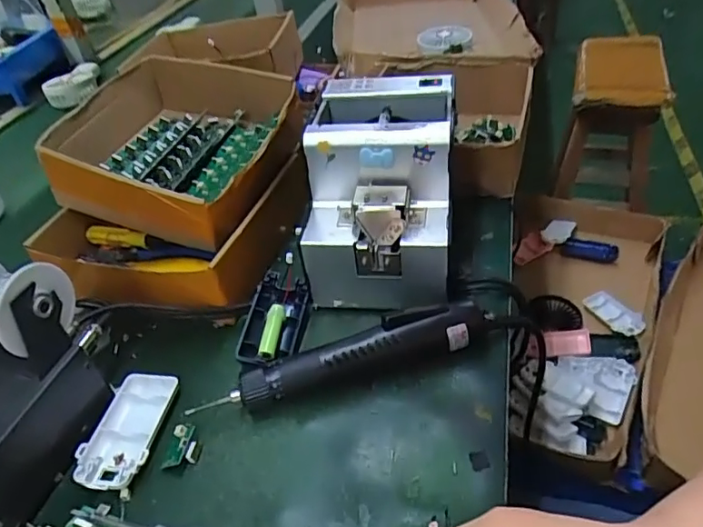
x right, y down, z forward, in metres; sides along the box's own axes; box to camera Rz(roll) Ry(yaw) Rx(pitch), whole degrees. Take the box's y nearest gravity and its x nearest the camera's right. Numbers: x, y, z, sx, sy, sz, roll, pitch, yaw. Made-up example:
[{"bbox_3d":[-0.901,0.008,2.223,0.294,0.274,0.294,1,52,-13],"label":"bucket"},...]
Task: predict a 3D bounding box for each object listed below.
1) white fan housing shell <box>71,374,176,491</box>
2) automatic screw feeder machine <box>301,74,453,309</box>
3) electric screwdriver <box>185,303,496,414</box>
[{"bbox_3d":[-0.168,0.125,0.413,0.050,0.013,0.093,-1,40,8],"label":"white fan housing shell"},{"bbox_3d":[0.027,-0.063,0.494,0.124,0.145,0.178,0,40,11],"label":"automatic screw feeder machine"},{"bbox_3d":[-0.002,0.075,0.426,0.229,0.044,0.029,-15,40,-8],"label":"electric screwdriver"}]

